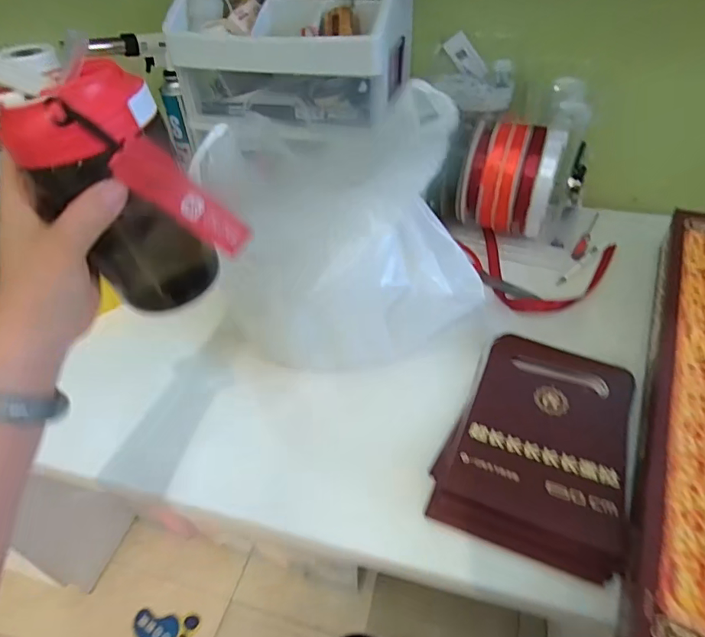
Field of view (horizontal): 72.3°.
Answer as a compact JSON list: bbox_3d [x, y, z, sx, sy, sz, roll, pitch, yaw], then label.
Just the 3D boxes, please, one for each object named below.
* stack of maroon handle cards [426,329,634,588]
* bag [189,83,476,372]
[{"bbox_3d":[0.178,0.105,0.453,0.148,0.019,0.227,17,47,20],"label":"stack of maroon handle cards"},{"bbox_3d":[-0.018,-0.092,0.505,0.225,0.245,0.206,-20,46,-17],"label":"bag"}]

